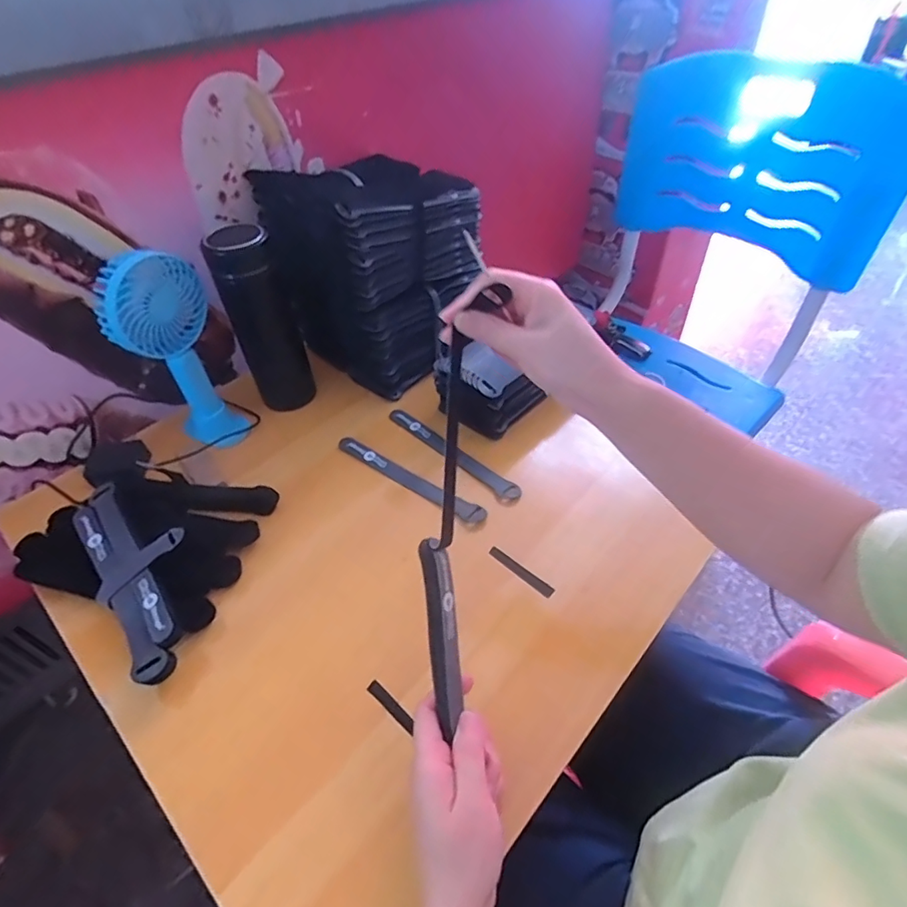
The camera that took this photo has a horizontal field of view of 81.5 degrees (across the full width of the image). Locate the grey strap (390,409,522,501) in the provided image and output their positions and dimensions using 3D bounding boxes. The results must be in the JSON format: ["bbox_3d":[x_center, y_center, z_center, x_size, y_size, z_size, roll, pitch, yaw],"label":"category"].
[{"bbox_3d":[-0.003,-0.003,0.588,0.022,0.007,0.193,-37,55,-27],"label":"grey strap"}]

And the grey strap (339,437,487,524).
[{"bbox_3d":[-0.050,0.025,0.564,0.194,0.012,0.020,28,54,26],"label":"grey strap"}]

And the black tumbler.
[{"bbox_3d":[-0.220,-0.149,0.607,0.067,0.202,0.067,-23,50,-17],"label":"black tumbler"}]

